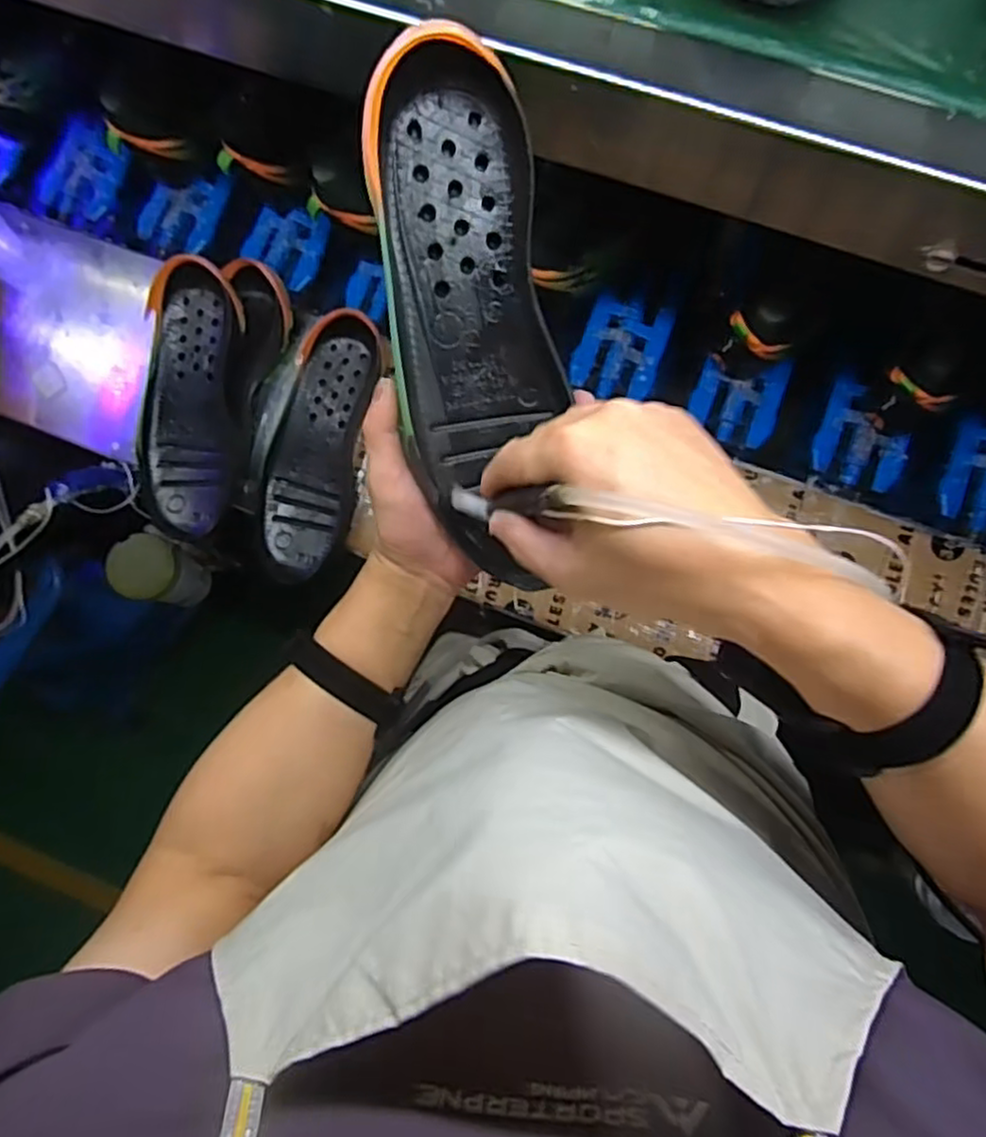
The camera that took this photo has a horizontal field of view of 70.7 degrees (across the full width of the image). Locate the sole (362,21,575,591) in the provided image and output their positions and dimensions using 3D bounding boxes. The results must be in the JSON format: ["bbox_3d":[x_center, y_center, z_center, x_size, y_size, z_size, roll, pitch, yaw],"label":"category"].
[{"bbox_3d":[-0.010,-0.126,0.395,0.090,0.035,0.282,-4,111,4],"label":"sole"}]

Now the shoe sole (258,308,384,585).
[{"bbox_3d":[-0.185,-0.125,0.722,0.097,0.054,0.277,11,87,5],"label":"shoe sole"}]

